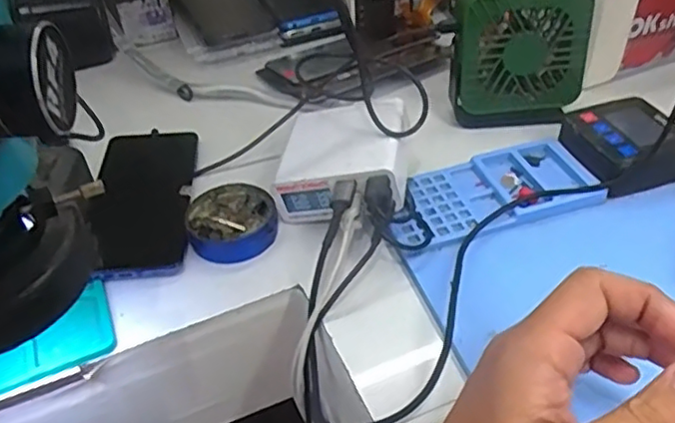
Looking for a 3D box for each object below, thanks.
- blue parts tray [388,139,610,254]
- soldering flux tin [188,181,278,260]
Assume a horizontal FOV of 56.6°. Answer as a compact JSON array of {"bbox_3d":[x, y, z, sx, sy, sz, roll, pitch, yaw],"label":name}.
[{"bbox_3d":[0.107,-0.012,0.441,0.152,0.018,0.070,-13,42,-10],"label":"blue parts tray"},{"bbox_3d":[-0.073,0.005,0.436,0.059,0.017,0.057,-3,41,2],"label":"soldering flux tin"}]

